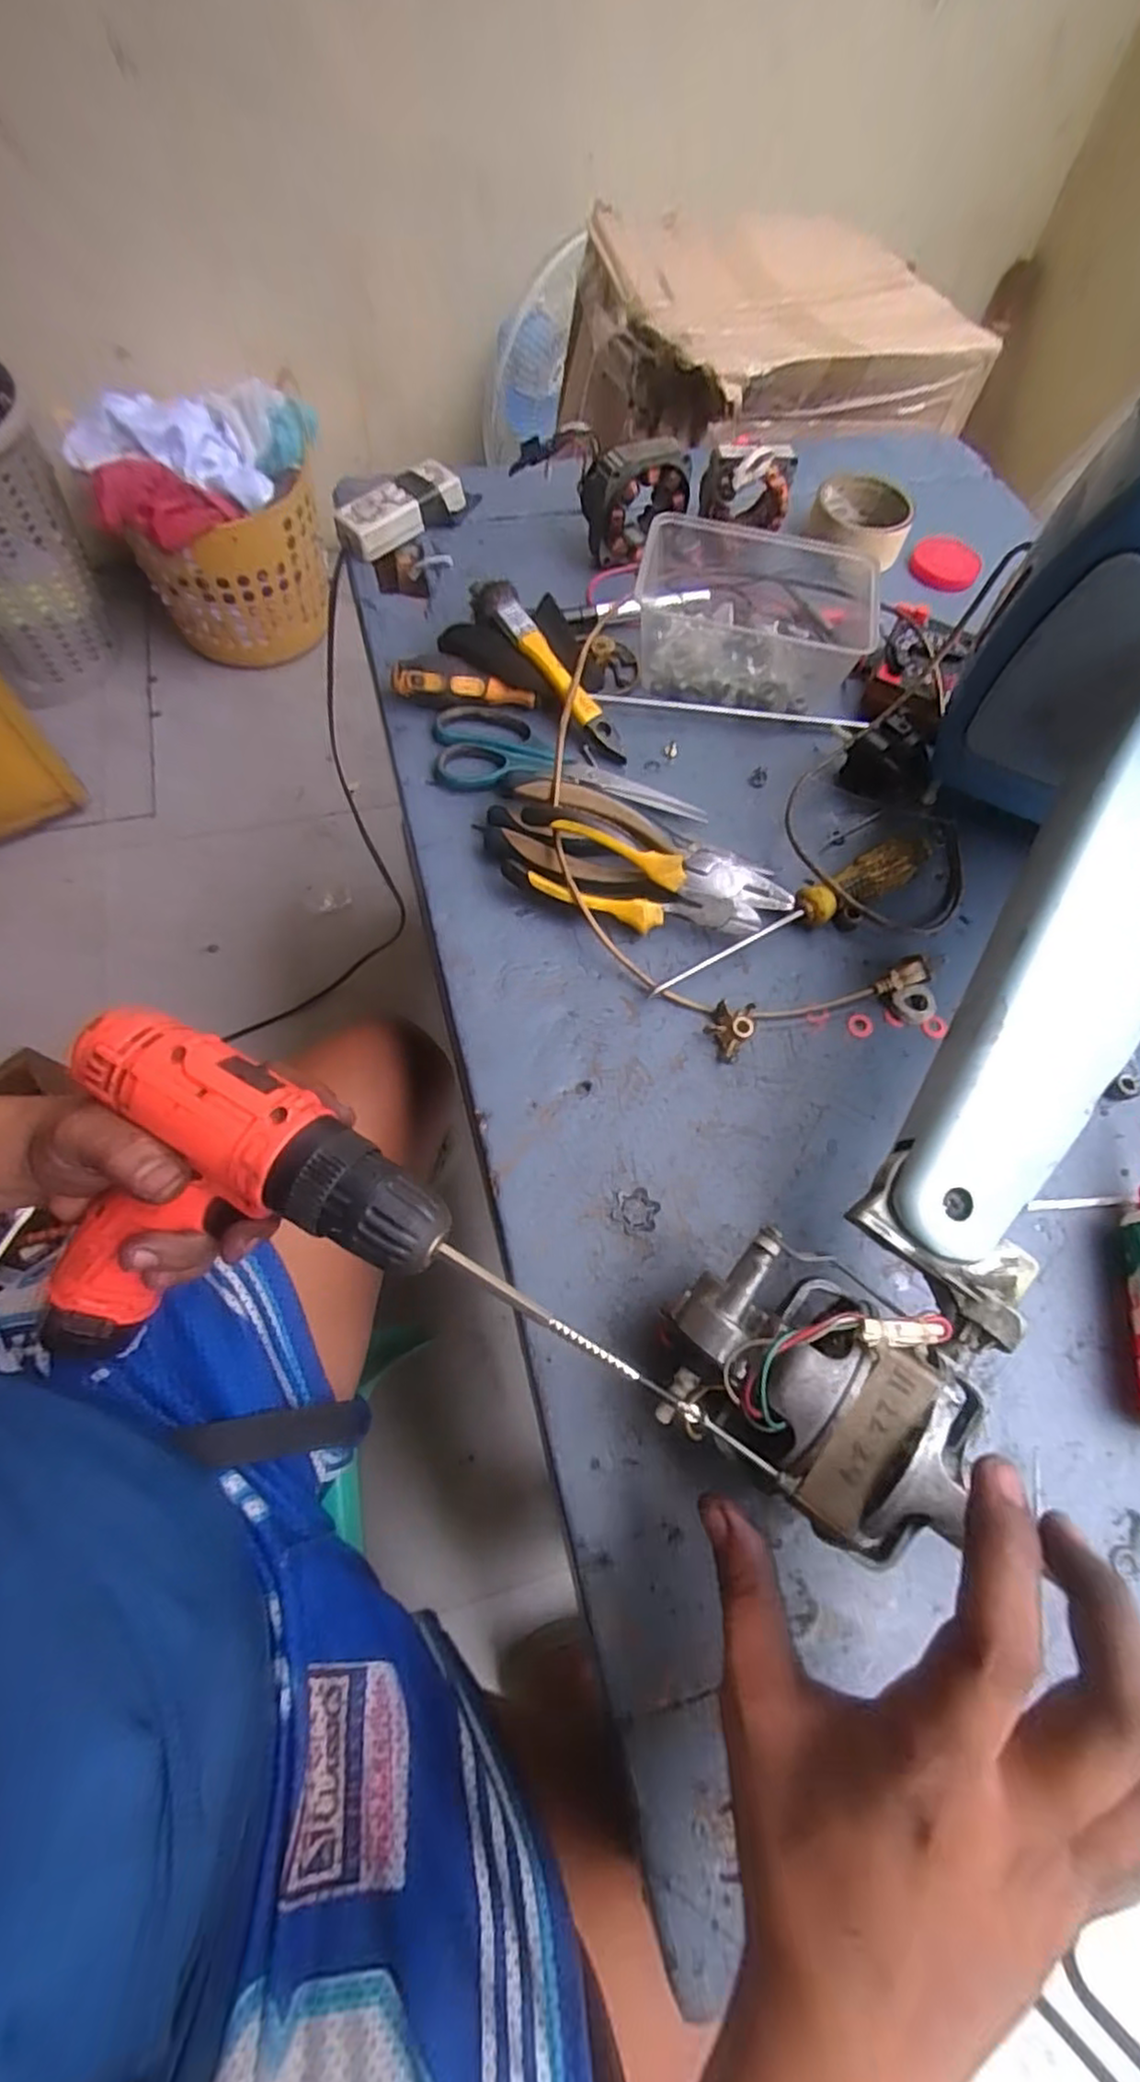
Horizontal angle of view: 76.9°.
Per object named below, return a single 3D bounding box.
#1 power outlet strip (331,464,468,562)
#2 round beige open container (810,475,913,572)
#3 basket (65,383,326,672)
[{"bbox_3d":[-0.146,-0.460,0.625,0.107,0.029,0.052,-29,69,-2],"label":"power outlet strip"},{"bbox_3d":[0.254,-0.454,0.629,0.082,0.033,0.088,1,65,-3],"label":"round beige open container"},{"bbox_3d":[-0.638,-0.951,1.336,0.363,0.363,0.350,-6,65,-6],"label":"basket"}]

